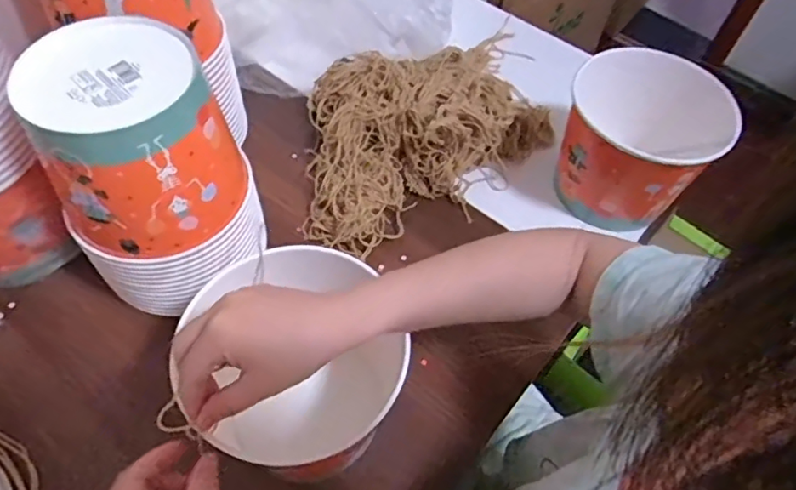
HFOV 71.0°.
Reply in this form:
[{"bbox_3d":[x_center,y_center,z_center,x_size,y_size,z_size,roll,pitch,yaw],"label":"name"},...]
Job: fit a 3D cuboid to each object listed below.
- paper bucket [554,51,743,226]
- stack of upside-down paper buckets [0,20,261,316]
[{"bbox_3d":[0.262,-0.116,0.627,0.150,0.132,0.152,2,56,-3],"label":"paper bucket"},{"bbox_3d":[-0.209,-0.056,0.497,0.147,0.227,0.145,-22,60,-17],"label":"stack of upside-down paper buckets"}]

